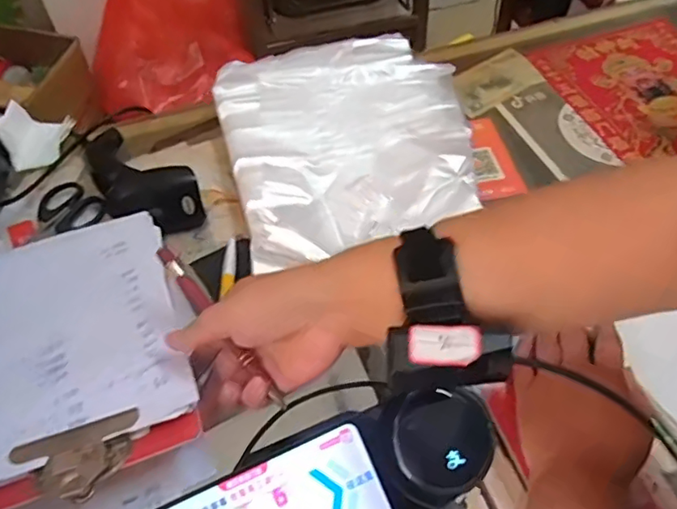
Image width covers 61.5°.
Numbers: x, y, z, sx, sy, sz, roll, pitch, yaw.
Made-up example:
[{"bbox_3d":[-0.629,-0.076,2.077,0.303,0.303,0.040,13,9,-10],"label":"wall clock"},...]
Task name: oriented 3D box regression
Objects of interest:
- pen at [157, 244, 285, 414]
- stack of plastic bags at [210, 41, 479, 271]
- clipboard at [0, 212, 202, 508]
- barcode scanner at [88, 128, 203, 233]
[{"bbox_3d":[-0.082,0.052,0.400,0.011,0.013,0.139,-38,88,-23],"label":"pen"},{"bbox_3d":[0.024,-0.111,0.608,0.269,0.065,0.273,-13,56,-9],"label":"stack of plastic bags"},{"bbox_3d":[-0.204,0.064,0.440,0.167,0.026,0.250,-22,47,-15],"label":"clipboard"},{"bbox_3d":[-0.218,-0.080,0.586,0.177,0.056,0.077,37,63,23],"label":"barcode scanner"}]

